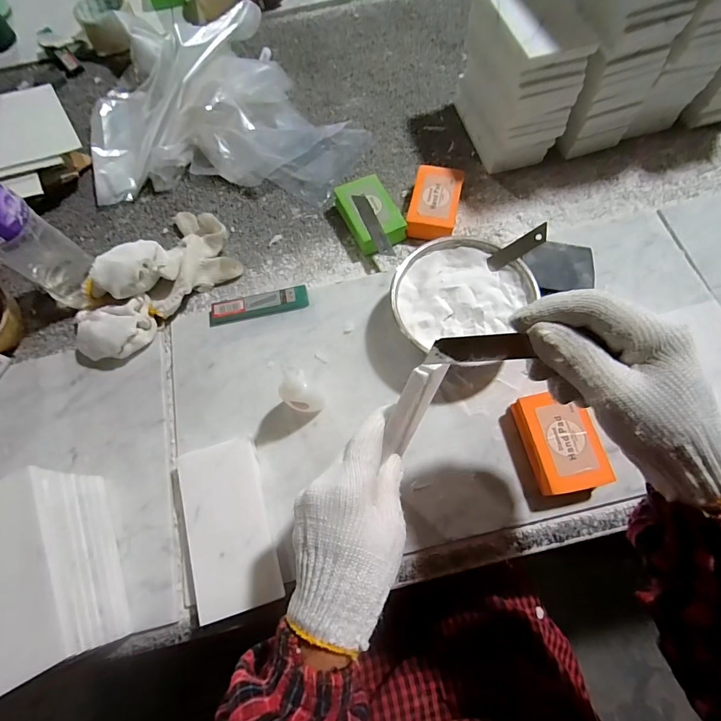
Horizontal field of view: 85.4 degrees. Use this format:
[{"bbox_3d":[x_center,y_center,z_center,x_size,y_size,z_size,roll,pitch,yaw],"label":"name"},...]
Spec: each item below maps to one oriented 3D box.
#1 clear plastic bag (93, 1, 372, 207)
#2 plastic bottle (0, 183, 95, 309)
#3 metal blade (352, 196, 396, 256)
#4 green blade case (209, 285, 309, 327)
[{"bbox_3d":[-0.197,-0.372,0.554,0.407,0.091,0.299,1,69,3],"label":"clear plastic bag"},{"bbox_3d":[-0.351,-0.125,0.403,0.063,0.200,0.064,33,74,14],"label":"plastic bottle"},{"bbox_3d":[0.015,-0.166,0.478,0.018,0.006,0.097,-21,69,-6],"label":"metal blade"},{"bbox_3d":[-0.121,-0.064,0.463,0.117,0.015,0.028,-9,69,-1],"label":"green blade case"}]

